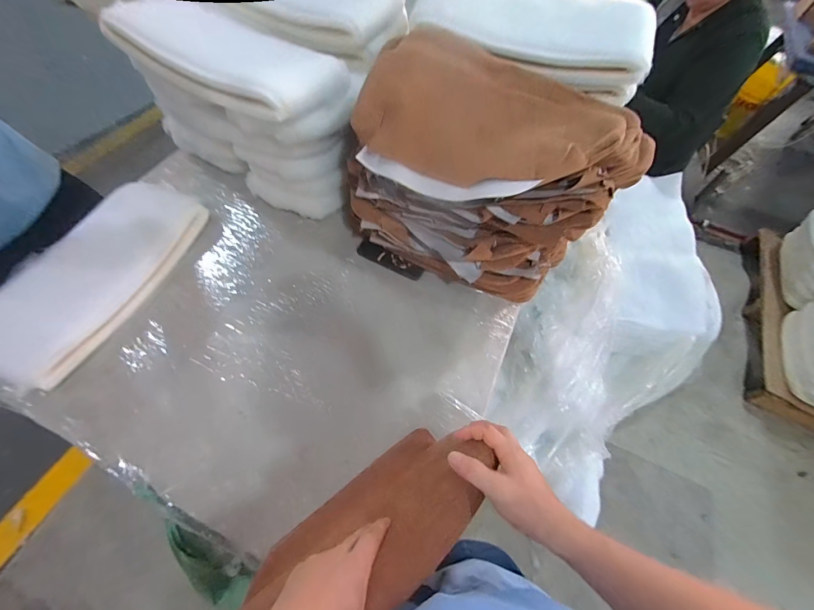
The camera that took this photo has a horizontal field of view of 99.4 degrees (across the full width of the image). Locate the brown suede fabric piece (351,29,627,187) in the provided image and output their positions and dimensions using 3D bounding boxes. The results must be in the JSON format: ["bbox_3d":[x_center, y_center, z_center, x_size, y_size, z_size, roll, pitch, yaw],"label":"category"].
[{"bbox_3d":[0.141,-0.331,0.598,0.403,0.089,0.302,24,62,9],"label":"brown suede fabric piece"}]

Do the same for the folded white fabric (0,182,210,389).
[{"bbox_3d":[-0.610,-0.062,0.695,0.176,0.095,0.455,20,61,7],"label":"folded white fabric"}]

